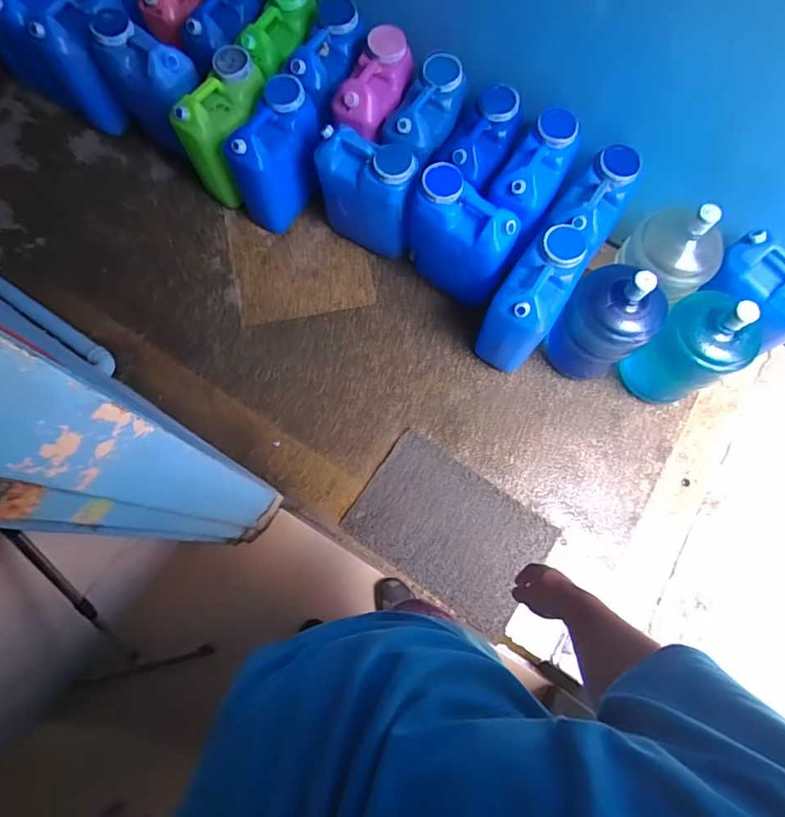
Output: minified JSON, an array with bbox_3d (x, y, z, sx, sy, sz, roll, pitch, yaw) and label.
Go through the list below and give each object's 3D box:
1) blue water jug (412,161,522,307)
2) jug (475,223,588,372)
[{"bbox_3d":[0.223,-0.526,1.526,0.170,0.356,0.347,-43,80,-12],"label":"blue water jug"},{"bbox_3d":[0.418,-0.333,1.490,0.187,0.367,0.327,30,75,6],"label":"jug"}]

